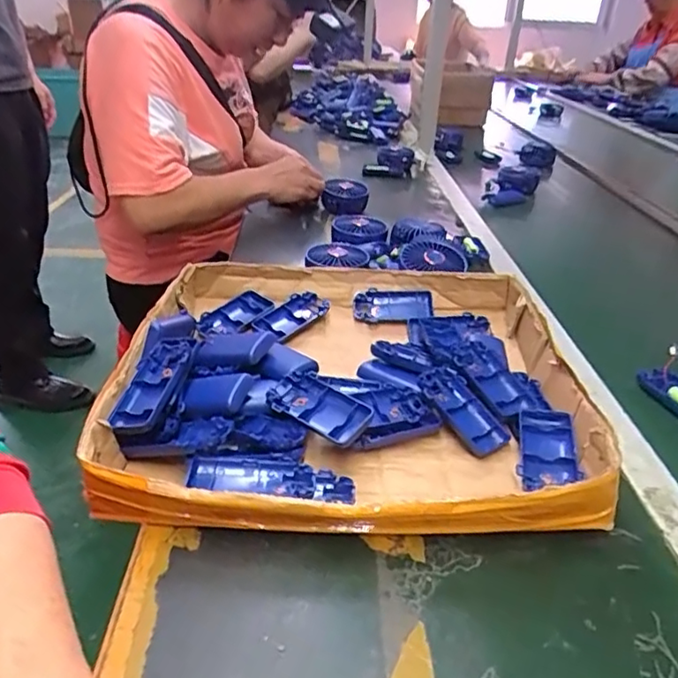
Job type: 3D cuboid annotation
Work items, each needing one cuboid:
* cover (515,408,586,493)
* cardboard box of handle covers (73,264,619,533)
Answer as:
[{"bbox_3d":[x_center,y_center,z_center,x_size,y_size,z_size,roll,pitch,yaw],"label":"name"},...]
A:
[{"bbox_3d":[0.181,0.096,0.506,0.048,0.024,0.084,9,31,11],"label":"cover"},{"bbox_3d":[0.011,0.037,0.575,0.414,0.069,0.375,3,30,1],"label":"cardboard box of handle covers"}]

